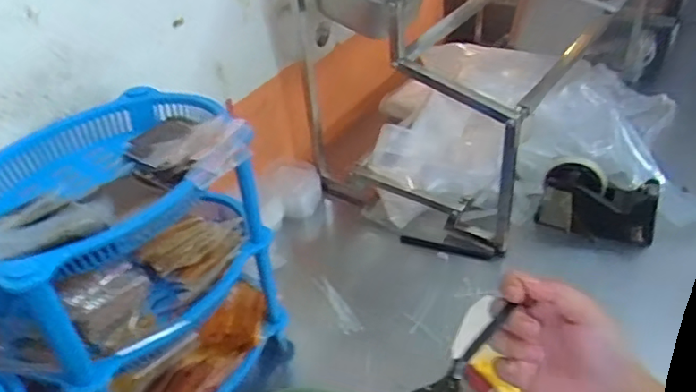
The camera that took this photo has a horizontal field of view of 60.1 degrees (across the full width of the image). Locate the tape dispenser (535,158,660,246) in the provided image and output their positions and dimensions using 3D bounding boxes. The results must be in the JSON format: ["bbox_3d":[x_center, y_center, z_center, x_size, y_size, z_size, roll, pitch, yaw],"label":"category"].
[{"bbox_3d":[0.366,0.007,0.882,0.160,0.096,0.061,8,40,17],"label":"tape dispenser"}]

